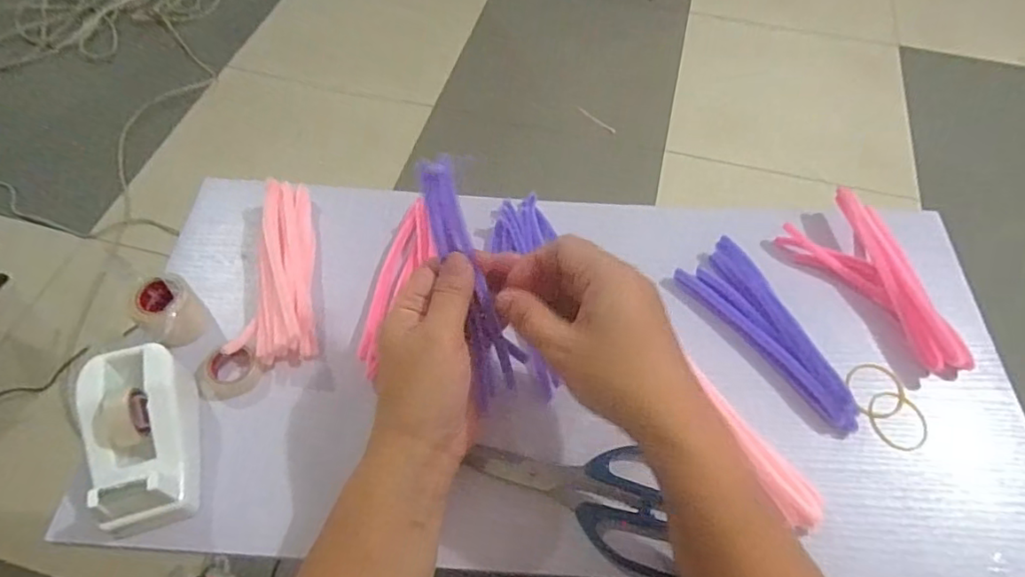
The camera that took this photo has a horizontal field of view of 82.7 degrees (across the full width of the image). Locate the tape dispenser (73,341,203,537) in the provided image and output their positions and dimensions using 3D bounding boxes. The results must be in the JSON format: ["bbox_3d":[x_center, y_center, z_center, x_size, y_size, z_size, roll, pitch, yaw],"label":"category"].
[{"bbox_3d":[-0.220,0.087,0.346,0.051,0.044,0.104,-13,60,-10],"label":"tape dispenser"}]

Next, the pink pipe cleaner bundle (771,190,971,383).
[{"bbox_3d":[0.273,-0.005,0.424,0.060,0.028,0.147,-29,64,-18],"label":"pink pipe cleaner bundle"}]

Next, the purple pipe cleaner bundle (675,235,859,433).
[{"bbox_3d":[0.187,0.027,0.411,0.048,0.017,0.149,-31,65,-19],"label":"purple pipe cleaner bundle"}]

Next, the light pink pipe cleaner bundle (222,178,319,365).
[{"bbox_3d":[-0.169,-0.016,0.418,0.048,0.027,0.144,-6,59,-6],"label":"light pink pipe cleaner bundle"}]

